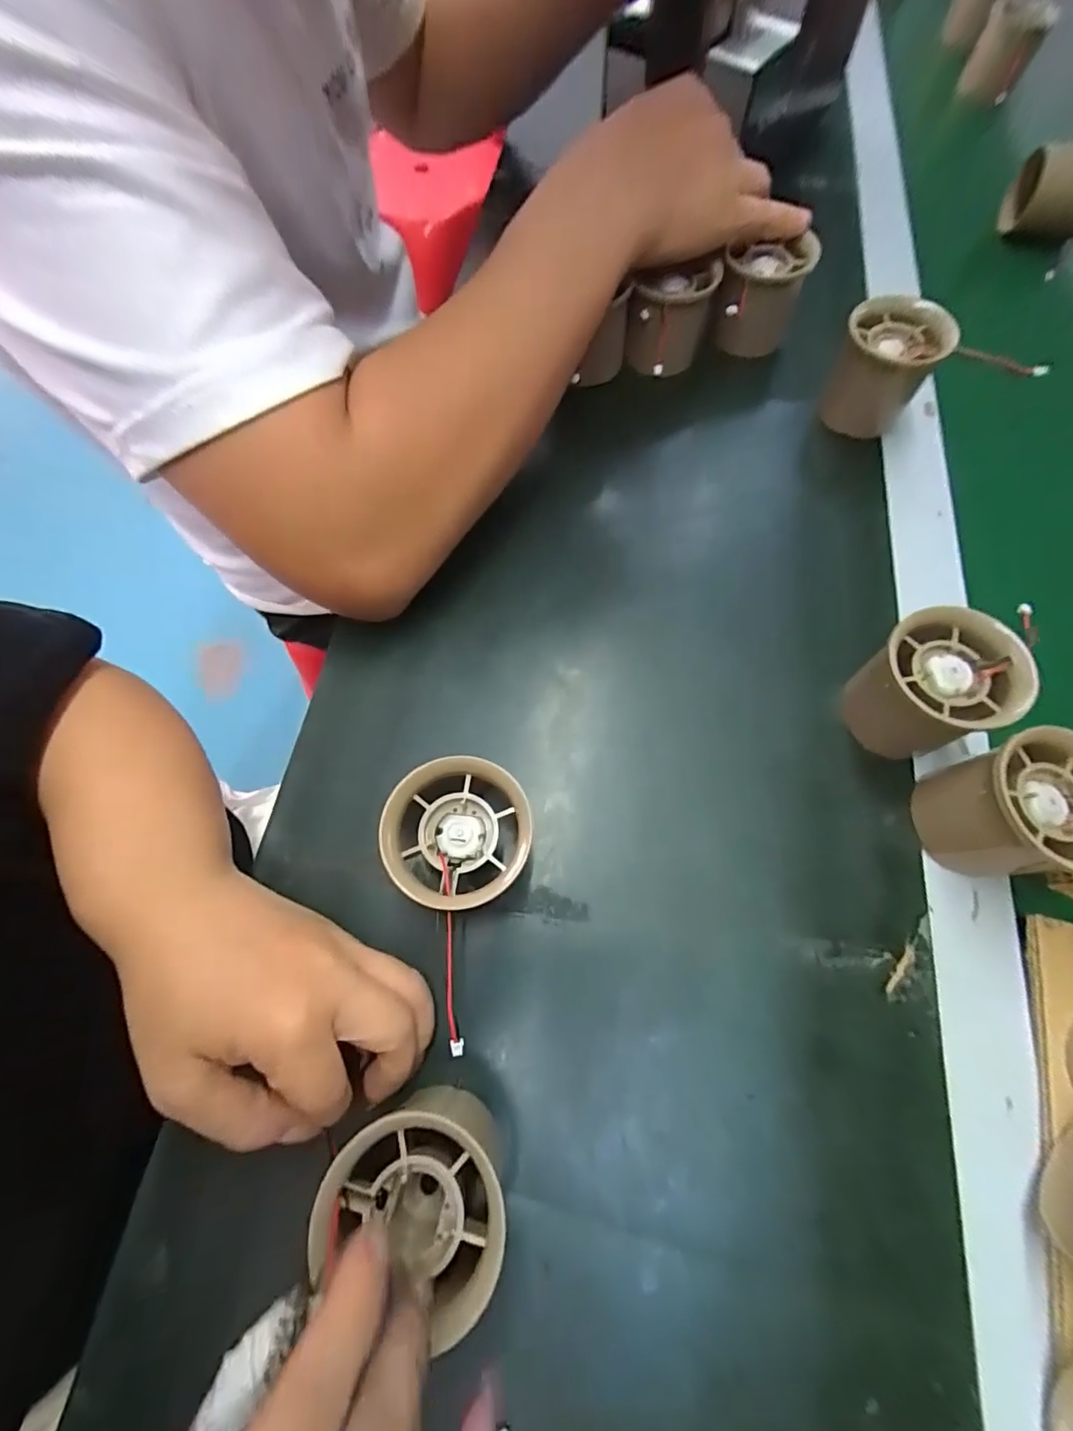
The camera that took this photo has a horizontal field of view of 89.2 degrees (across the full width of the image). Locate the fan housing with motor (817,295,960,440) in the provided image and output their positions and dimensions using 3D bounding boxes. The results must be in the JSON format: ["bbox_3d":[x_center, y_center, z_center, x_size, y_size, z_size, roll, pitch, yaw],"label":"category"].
[{"bbox_3d":[0.198,-0.199,0.321,0.054,0.059,0.051,40,73,15],"label":"fan housing with motor"}]

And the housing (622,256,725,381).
[{"bbox_3d":[0.082,-0.244,0.342,0.045,0.053,0.043,17,69,7],"label":"housing"}]

